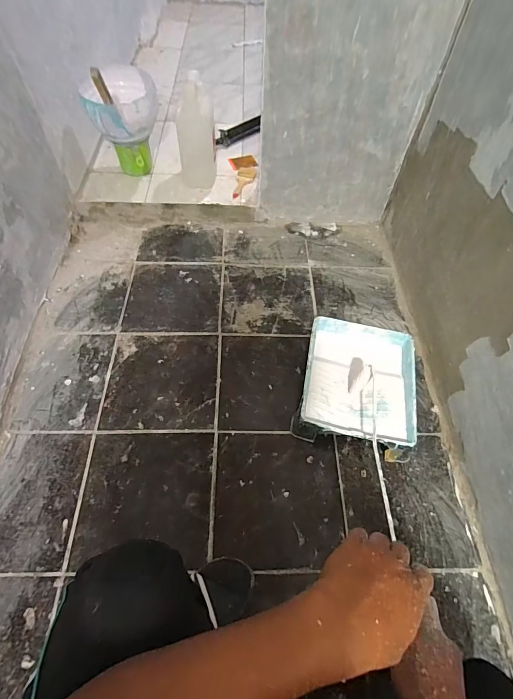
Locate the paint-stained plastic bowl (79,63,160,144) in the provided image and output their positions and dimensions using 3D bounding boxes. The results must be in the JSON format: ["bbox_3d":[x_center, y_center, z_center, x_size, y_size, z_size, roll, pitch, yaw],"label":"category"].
[{"bbox_3d":[-0.461,-0.837,1.221,0.237,0.150,0.239,-17,61,-12],"label":"paint-stained plastic bowl"}]

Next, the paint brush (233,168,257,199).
[{"bbox_3d":[-0.046,-0.638,1.360,0.071,0.017,0.169,9,59,3],"label":"paint brush"}]

